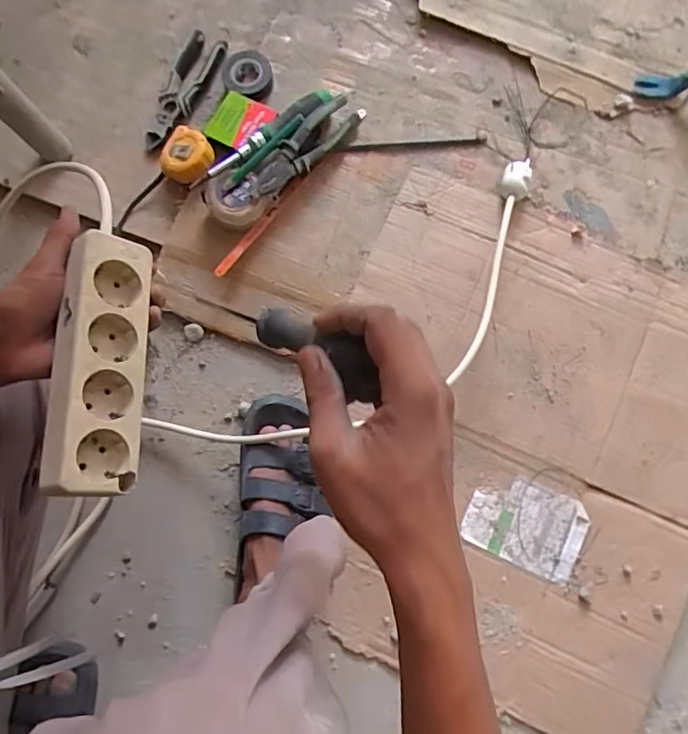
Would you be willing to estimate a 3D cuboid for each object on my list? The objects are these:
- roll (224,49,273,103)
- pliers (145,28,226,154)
[{"bbox_3d":[-0.137,-0.398,0.743,0.071,0.024,0.069,0,80,0],"label":"roll"},{"bbox_3d":[-0.221,-0.380,0.741,0.059,0.025,0.187,20,80,4],"label":"pliers"}]

